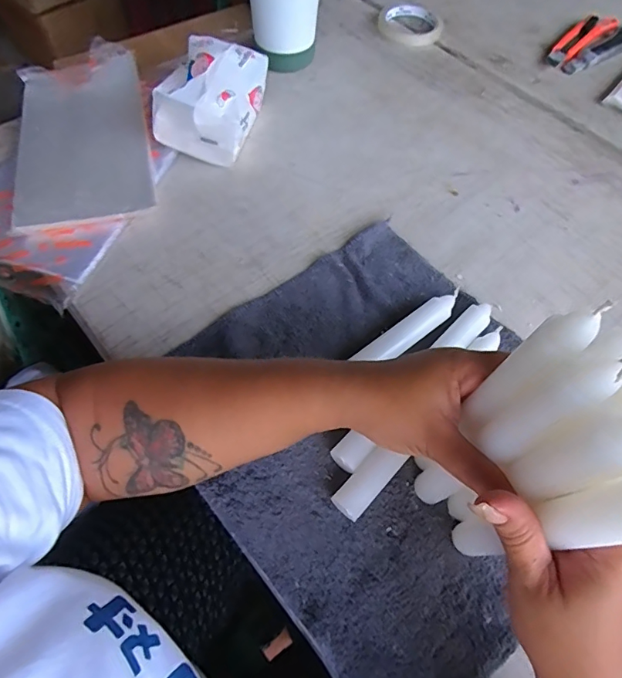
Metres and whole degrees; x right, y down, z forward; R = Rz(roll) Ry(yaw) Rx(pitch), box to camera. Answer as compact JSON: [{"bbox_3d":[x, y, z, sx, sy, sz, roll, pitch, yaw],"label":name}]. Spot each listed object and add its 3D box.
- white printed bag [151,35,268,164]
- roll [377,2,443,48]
[{"bbox_3d":[-0.103,-0.257,0.491,0.090,0.078,0.116,14,61,5],"label":"white printed bag"},{"bbox_3d":[0.143,-0.453,0.656,0.090,0.017,0.090,1,61,-2],"label":"roll"}]

